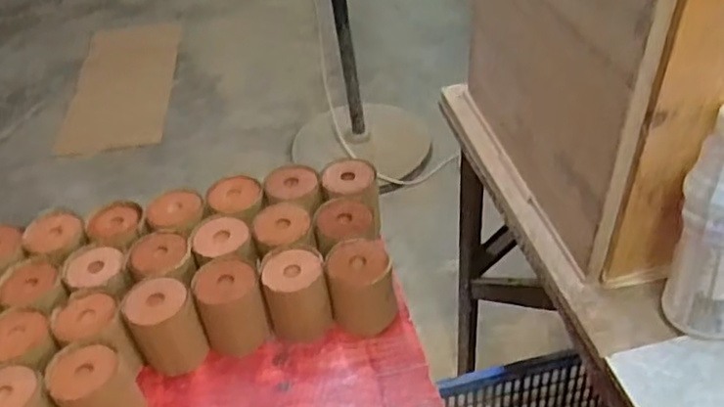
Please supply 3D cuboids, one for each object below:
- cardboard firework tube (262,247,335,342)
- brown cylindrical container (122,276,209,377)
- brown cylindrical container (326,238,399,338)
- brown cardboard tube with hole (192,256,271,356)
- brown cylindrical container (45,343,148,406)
[{"bbox_3d":[-0.085,0.126,0.891,0.084,0.103,0.086,-4,43,3],"label":"cardboard firework tube"},{"bbox_3d":[-0.256,0.161,0.866,0.079,0.106,0.089,-29,47,-22],"label":"brown cylindrical container"},{"bbox_3d":[0.002,0.114,0.890,0.086,0.109,0.081,-4,43,3],"label":"brown cylindrical container"},{"bbox_3d":[-0.171,0.139,0.878,0.081,0.106,0.085,-18,44,-12],"label":"brown cardboard tube with hole"},{"bbox_3d":[-0.318,0.231,0.800,0.081,0.108,0.084,-4,43,3],"label":"brown cylindrical container"}]

